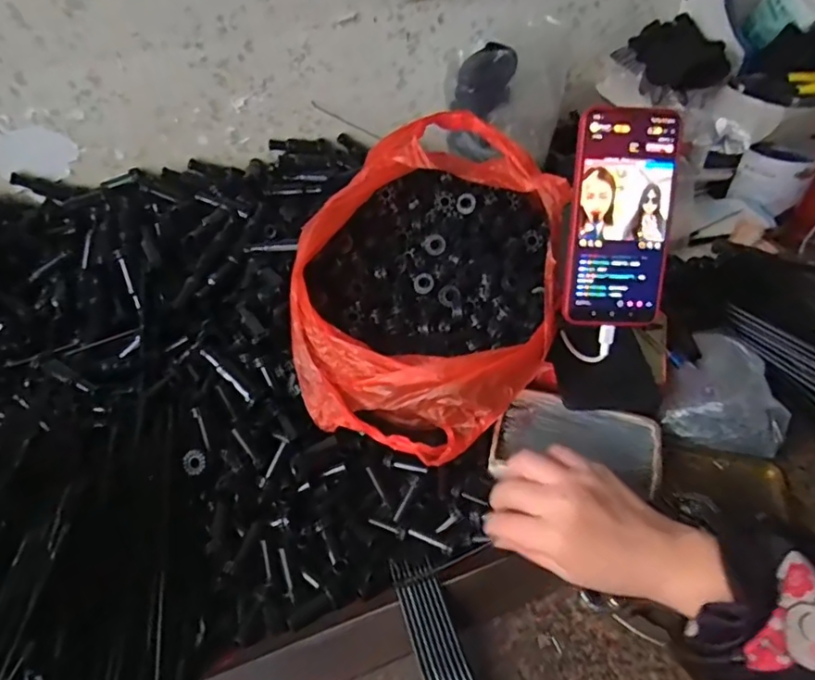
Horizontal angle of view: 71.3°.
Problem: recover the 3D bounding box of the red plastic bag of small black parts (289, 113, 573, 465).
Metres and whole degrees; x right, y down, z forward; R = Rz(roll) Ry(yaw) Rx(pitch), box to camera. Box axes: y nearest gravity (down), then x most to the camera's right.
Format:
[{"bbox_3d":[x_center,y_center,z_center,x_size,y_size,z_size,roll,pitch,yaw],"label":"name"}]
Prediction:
[{"bbox_3d":[0.018,-0.049,0.471,0.237,0.154,0.209,-33,54,-28],"label":"red plastic bag of small black parts"}]

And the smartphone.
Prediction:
[{"bbox_3d":[0.164,-0.092,0.438,0.080,0.159,0.010,1,12,-3],"label":"smartphone"}]

